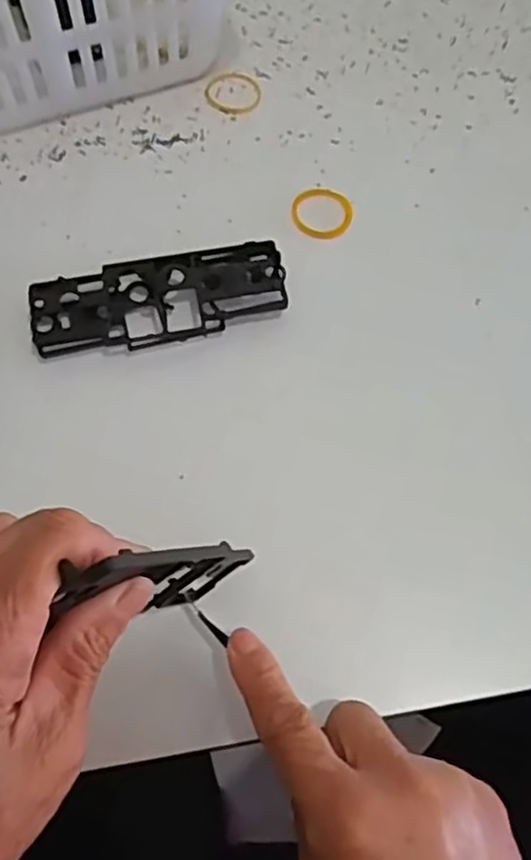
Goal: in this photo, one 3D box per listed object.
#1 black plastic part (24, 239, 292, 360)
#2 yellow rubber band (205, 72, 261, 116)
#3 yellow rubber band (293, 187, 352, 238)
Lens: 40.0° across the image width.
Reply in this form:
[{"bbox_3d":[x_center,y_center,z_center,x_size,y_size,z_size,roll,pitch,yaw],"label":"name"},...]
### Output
[{"bbox_3d":[-0.051,-0.063,0.355,0.121,0.016,0.043,-10,68,-4],"label":"black plastic part"},{"bbox_3d":[-0.018,-0.193,0.415,0.030,0.004,0.030,0,67,0],"label":"yellow rubber band"},{"bbox_3d":[0.030,-0.115,0.384,0.032,0.004,0.033,0,67,0],"label":"yellow rubber band"}]

